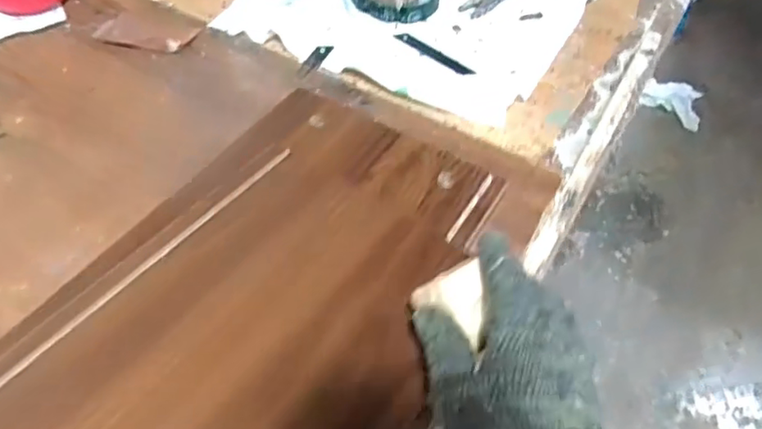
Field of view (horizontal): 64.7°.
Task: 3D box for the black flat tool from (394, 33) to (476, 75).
[{"bbox_3d":[0.055,-0.168,0.631,0.094,0.004,0.018,35,56,21],"label":"black flat tool"}]

